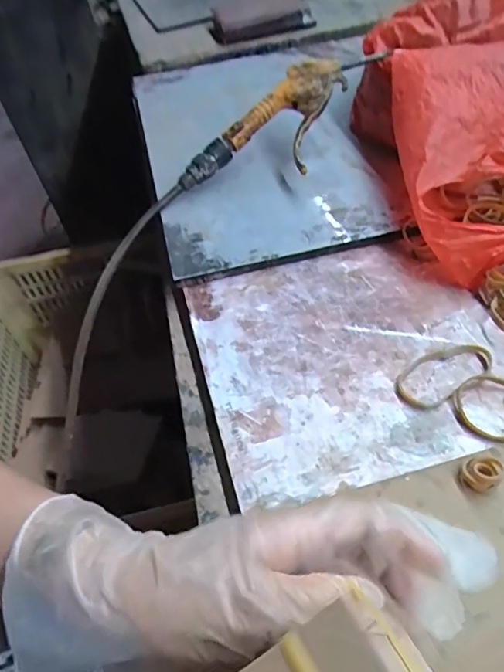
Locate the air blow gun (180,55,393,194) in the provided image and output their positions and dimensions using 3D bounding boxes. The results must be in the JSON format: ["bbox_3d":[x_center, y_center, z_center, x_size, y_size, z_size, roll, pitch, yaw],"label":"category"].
[{"bbox_3d":[0.035,-0.204,0.480,0.227,0.032,0.084,-37,55,-3],"label":"air blow gun"}]

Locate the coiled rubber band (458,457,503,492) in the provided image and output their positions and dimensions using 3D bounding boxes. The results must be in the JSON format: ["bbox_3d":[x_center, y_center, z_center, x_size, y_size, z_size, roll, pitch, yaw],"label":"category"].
[{"bbox_3d":[0.137,0.082,0.298,0.021,0.013,0.019,30,59,26],"label":"coiled rubber band"}]

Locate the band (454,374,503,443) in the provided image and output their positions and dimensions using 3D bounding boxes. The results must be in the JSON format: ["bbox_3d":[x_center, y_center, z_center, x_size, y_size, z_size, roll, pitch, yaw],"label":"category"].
[{"bbox_3d":[0.161,0.047,0.334,0.047,0.005,0.051,-2,51,3],"label":"band"}]

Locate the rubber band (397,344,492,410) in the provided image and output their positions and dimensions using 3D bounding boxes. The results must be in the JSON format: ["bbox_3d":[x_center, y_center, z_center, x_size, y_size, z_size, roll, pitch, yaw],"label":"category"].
[{"bbox_3d":[0.136,0.025,0.355,0.073,0.005,0.036,-27,54,-16],"label":"rubber band"}]

